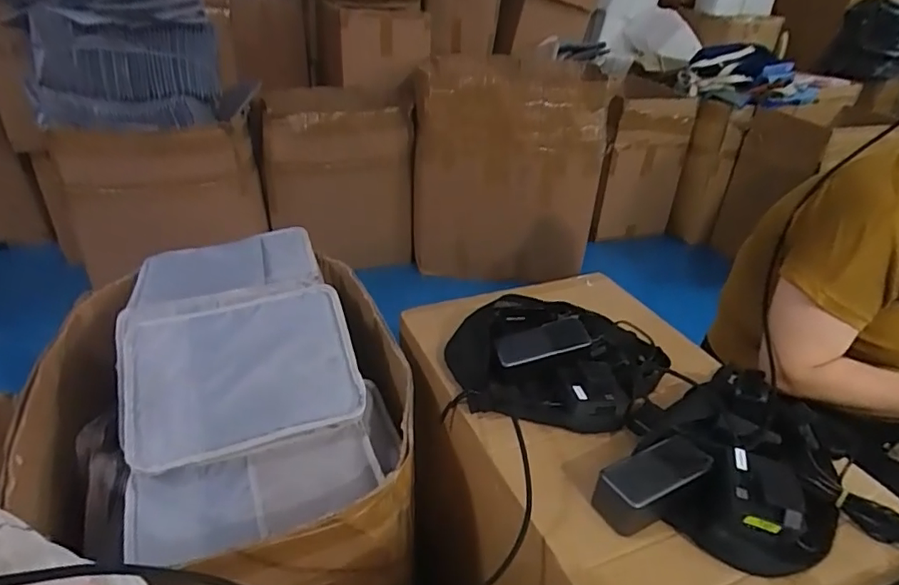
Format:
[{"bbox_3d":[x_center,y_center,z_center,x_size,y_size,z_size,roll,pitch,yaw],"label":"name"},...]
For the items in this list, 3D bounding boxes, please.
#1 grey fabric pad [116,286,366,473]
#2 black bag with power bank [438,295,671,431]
[{"bbox_3d":[-0.292,0.099,0.762,0.304,0.025,0.250,-12,54,-13],"label":"grey fabric pad"},{"bbox_3d":[0.148,0.096,0.757,0.300,0.084,0.196,7,32,6],"label":"black bag with power bank"}]

